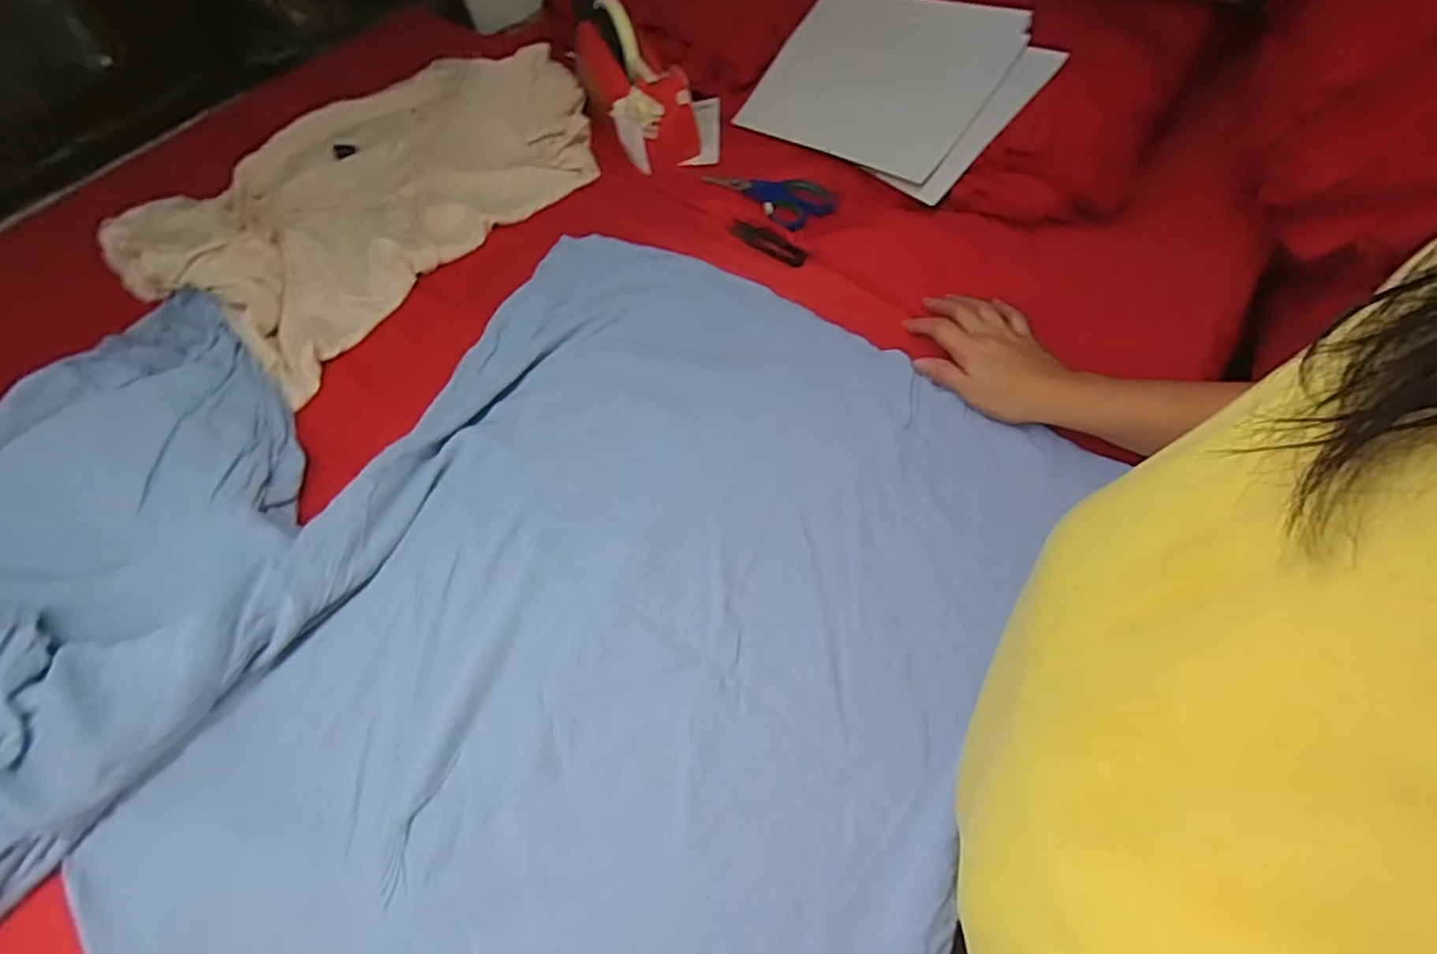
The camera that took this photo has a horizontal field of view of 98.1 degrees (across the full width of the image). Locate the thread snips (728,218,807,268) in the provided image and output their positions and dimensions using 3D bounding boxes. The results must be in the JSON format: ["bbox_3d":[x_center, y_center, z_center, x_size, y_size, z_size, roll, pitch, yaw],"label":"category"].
[{"bbox_3d":[0.051,-0.241,0.638,0.093,0.006,0.024,40,70,22],"label":"thread snips"}]

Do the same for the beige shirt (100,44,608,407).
[{"bbox_3d":[-0.390,-0.335,0.705,0.365,0.043,0.518,33,67,19],"label":"beige shirt"}]

